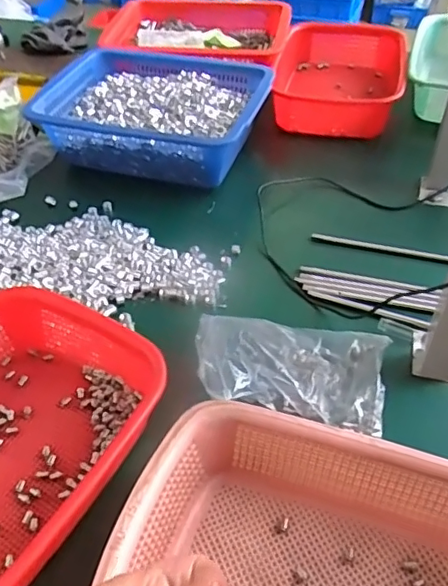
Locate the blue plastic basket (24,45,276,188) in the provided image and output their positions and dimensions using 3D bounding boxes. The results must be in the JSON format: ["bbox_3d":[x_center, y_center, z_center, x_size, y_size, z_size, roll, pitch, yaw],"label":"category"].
[{"bbox_3d":[-0.090,-0.271,0.848,0.302,0.099,0.239,12,47,13],"label":"blue plastic basket"}]

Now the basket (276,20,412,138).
[{"bbox_3d":[0.197,-0.368,0.973,0.203,0.074,0.281,6,46,8],"label":"basket"}]

